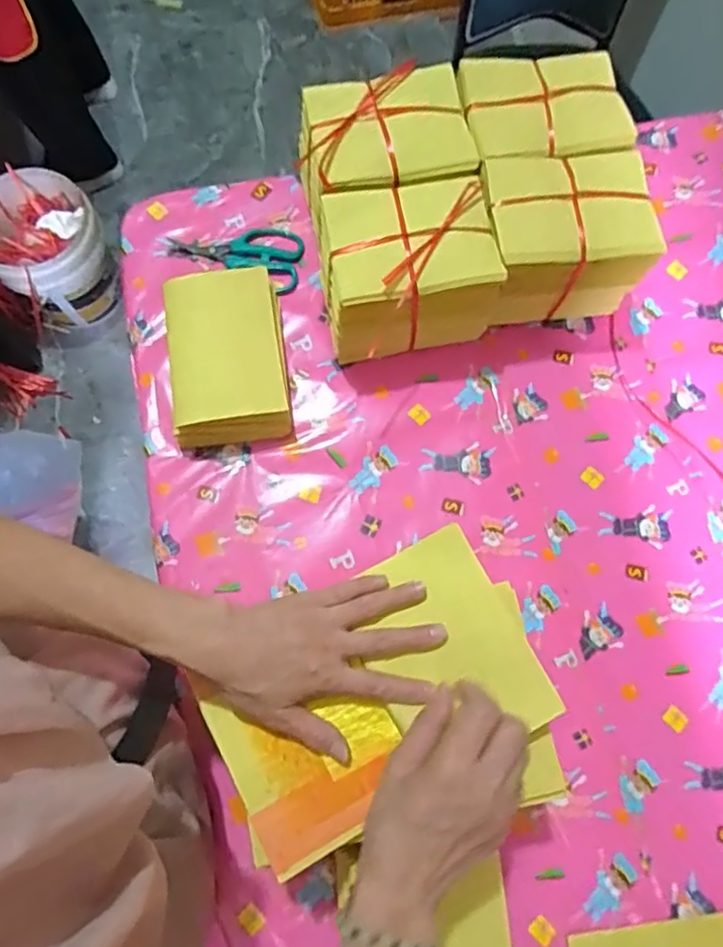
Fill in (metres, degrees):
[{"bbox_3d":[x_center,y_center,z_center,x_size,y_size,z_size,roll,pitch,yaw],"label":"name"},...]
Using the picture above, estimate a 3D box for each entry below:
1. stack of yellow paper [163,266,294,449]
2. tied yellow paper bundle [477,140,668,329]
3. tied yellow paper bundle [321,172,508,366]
[{"bbox_3d":[-0.139,-0.122,0.646,0.118,0.074,0.165,-5,76,-3],"label":"stack of yellow paper"},{"bbox_3d":[0.205,-0.246,0.657,0.157,0.138,0.125,-10,76,-4],"label":"tied yellow paper bundle"},{"bbox_3d":[0.048,-0.211,0.645,0.165,0.135,0.124,-11,76,-4],"label":"tied yellow paper bundle"}]

